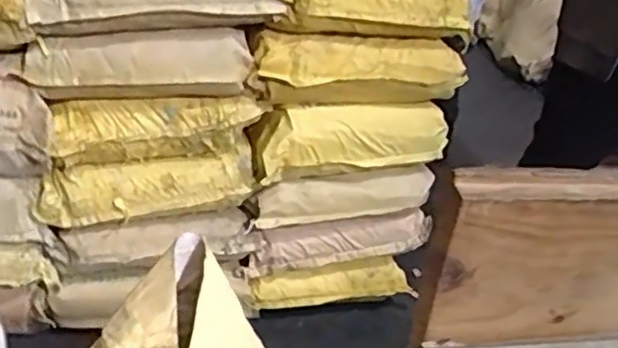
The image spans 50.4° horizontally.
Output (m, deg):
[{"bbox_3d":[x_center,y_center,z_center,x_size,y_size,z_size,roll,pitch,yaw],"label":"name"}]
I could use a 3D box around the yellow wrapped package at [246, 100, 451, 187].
[{"bbox_3d":[0.099,-0.088,1.419,0.444,0.139,0.094,-3,29,-20],"label":"yellow wrapped package"}]

